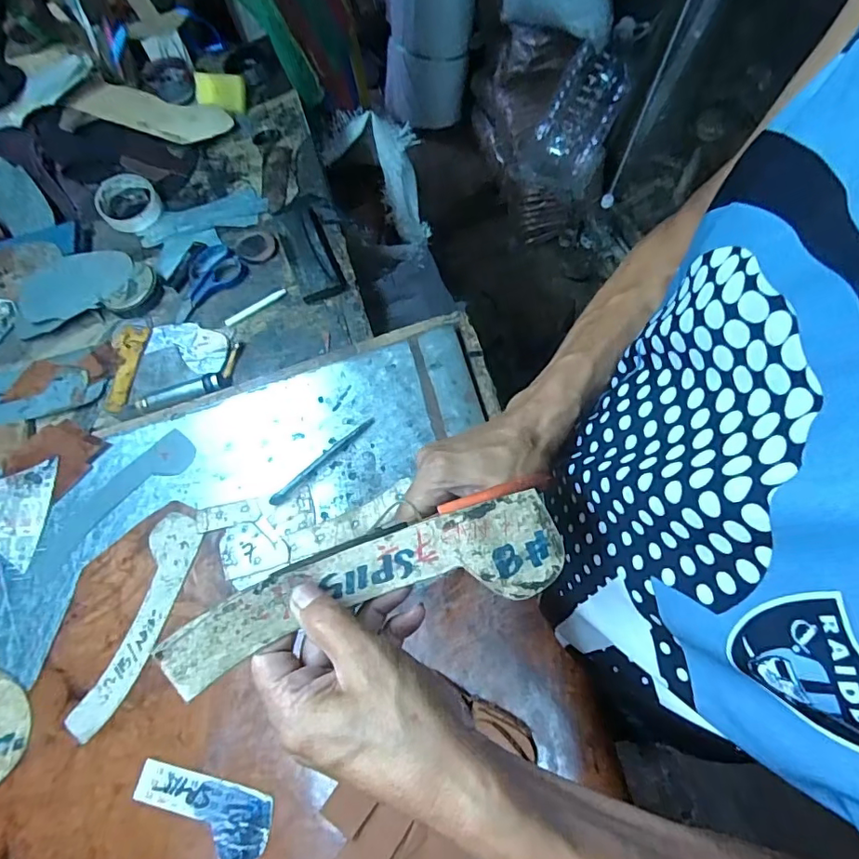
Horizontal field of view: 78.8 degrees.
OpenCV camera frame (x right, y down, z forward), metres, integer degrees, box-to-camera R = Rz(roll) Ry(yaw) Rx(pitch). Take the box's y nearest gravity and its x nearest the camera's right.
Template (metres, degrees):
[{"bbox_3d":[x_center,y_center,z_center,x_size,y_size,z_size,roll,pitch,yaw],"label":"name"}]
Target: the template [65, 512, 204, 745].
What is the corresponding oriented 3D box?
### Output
[{"bbox_3d":[-0.280,0.184,0.507,0.051,0.004,0.207,12,69,9],"label":"template"}]

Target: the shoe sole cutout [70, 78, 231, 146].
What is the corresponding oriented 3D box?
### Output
[{"bbox_3d":[-0.434,-0.504,0.825,0.218,0.020,0.100,15,60,-4],"label":"shoe sole cutout"}]

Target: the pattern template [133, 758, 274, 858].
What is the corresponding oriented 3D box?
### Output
[{"bbox_3d":[-0.190,0.318,0.434,0.121,0.004,0.051,9,68,11],"label":"pattern template"}]

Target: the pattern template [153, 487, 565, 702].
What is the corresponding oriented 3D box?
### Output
[{"bbox_3d":[-0.029,0.083,0.277,0.201,0.023,0.053,-15,73,-10],"label":"pattern template"}]

